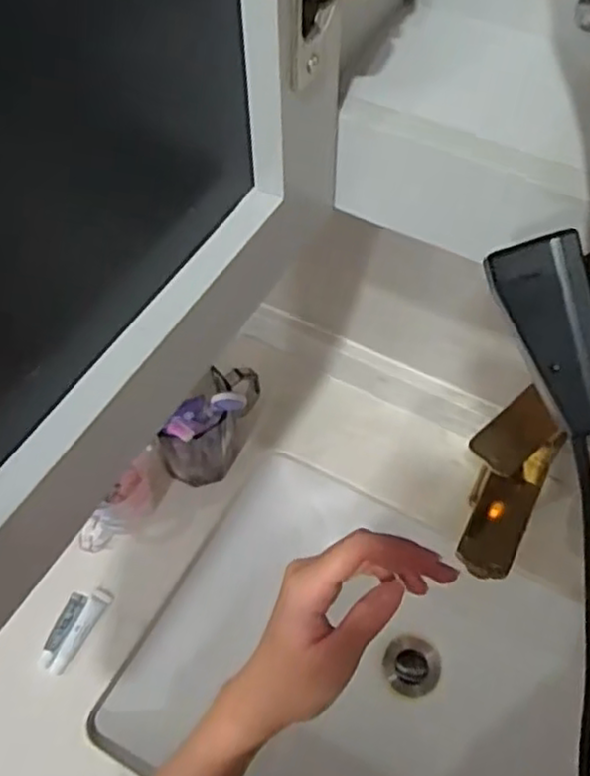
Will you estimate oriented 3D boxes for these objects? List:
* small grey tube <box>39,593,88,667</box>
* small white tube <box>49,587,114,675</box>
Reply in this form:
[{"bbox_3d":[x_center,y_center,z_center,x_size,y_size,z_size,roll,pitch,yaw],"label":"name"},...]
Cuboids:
[{"bbox_3d":[-0.200,0.208,0.601,0.015,0.016,0.065,14,58,10],"label":"small grey tube"},{"bbox_3d":[-0.186,0.209,0.602,0.018,0.007,0.075,25,60,16],"label":"small white tube"}]

